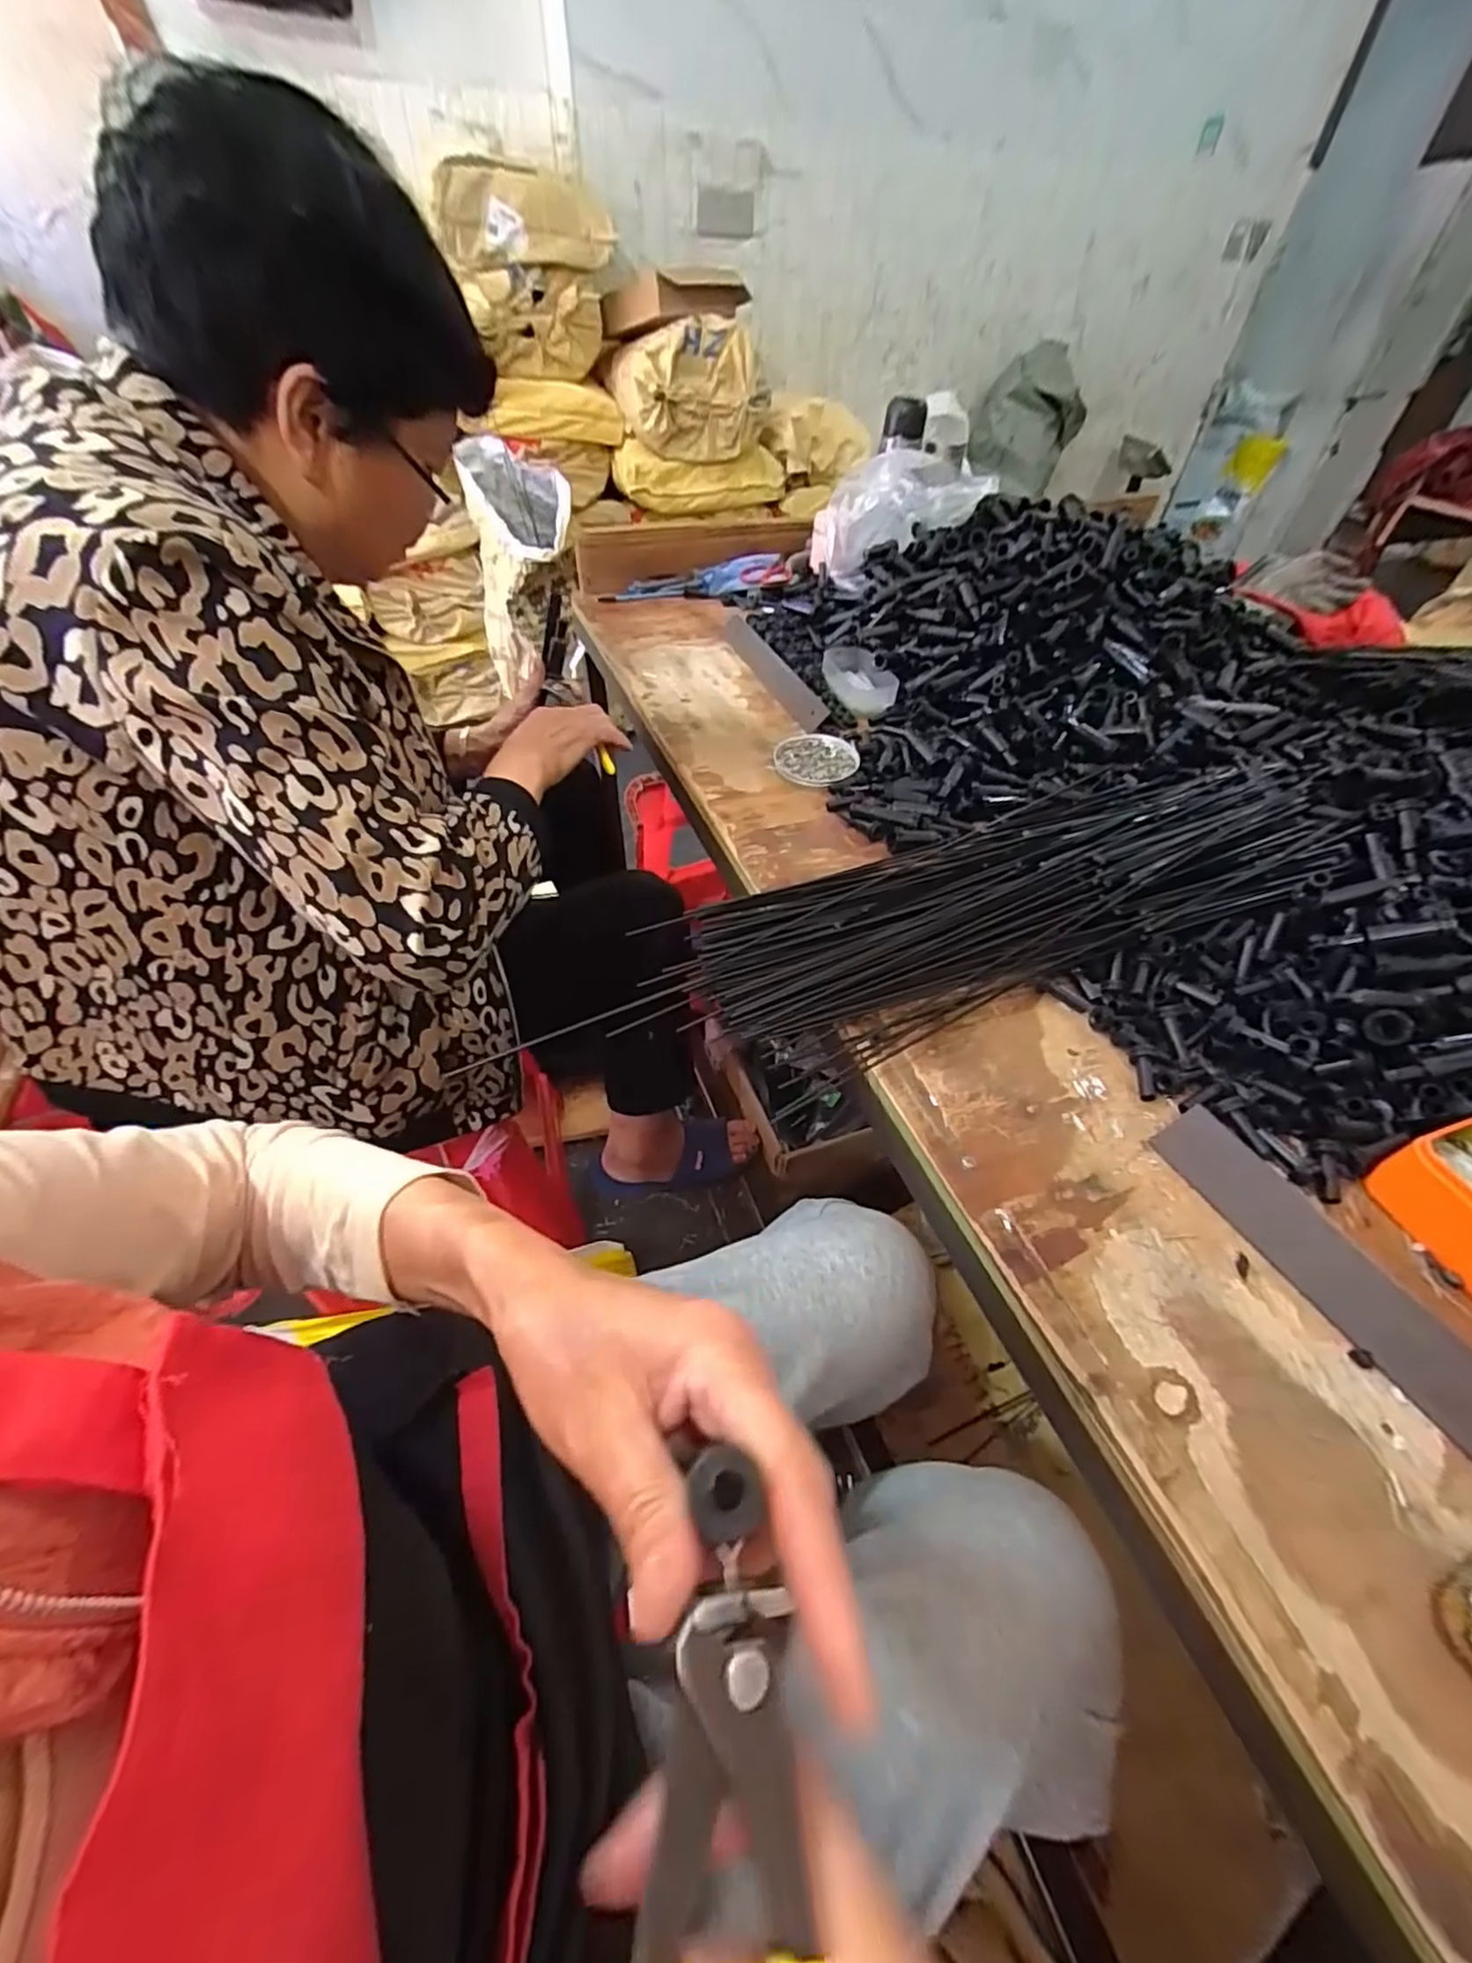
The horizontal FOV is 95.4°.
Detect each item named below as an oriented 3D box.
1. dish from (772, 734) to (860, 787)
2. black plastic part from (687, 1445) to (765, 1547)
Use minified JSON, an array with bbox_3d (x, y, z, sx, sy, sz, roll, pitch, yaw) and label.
[{"bbox_3d":[0.088,-0.244,0.734,0.090,0.018,0.090,1,49,-2],"label":"dish"},{"bbox_3d":[-0.003,0.129,0.168,0.016,0.010,0.019,-11,50,-12],"label":"black plastic part"}]

